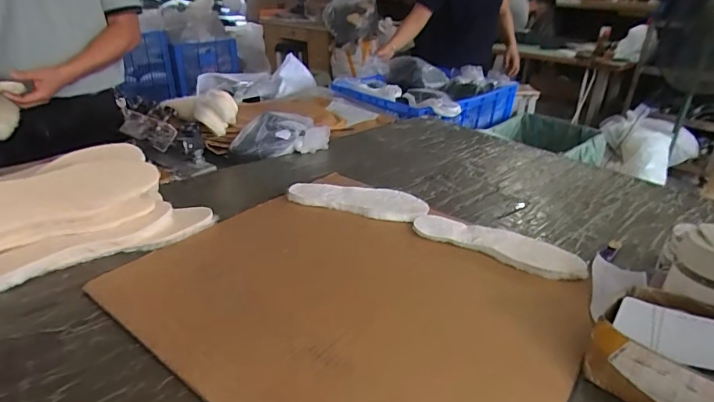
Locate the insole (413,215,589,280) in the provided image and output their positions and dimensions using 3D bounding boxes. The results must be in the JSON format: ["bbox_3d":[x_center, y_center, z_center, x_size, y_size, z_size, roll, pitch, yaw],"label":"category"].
[{"bbox_3d":[0.236,0.073,0.731,0.275,0.018,0.083,16,31,25],"label":"insole"}]

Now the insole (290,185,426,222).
[{"bbox_3d":[0.002,-0.003,0.859,0.274,0.023,0.091,10,29,16],"label":"insole"}]

